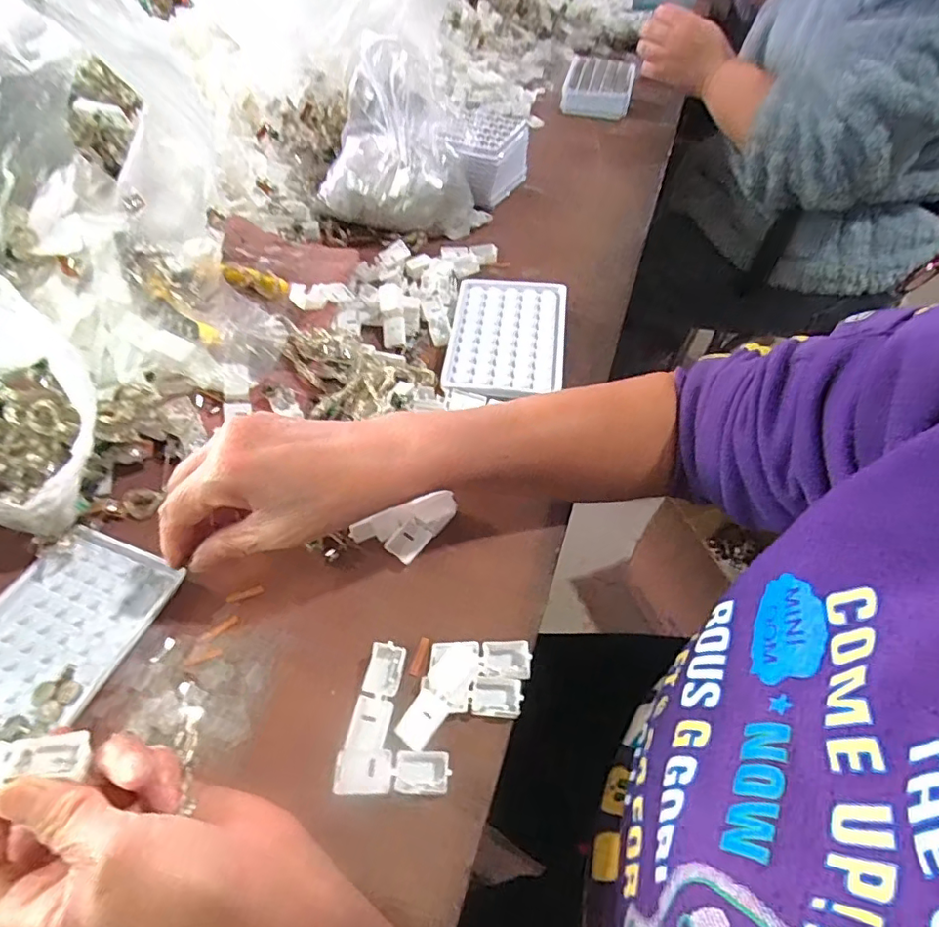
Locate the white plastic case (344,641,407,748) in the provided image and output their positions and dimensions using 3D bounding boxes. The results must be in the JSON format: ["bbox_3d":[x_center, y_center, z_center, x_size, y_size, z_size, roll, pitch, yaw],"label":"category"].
[{"bbox_3d":[-0.049,0.124,0.304,0.020,0.009,0.052,10,53,7],"label":"white plastic case"}]

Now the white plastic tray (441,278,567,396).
[{"bbox_3d":[0.032,-0.108,0.475,0.095,0.017,0.129,7,52,5],"label":"white plastic tray"}]

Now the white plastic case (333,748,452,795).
[{"bbox_3d":[-0.039,0.154,0.283,0.055,0.011,0.020,1,52,0],"label":"white plastic case"}]

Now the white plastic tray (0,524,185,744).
[{"bbox_3d":[-0.245,0.100,0.329,0.097,0.008,0.127,16,54,11],"label":"white plastic tray"}]

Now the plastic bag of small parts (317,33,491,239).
[{"bbox_3d":[-0.069,-0.308,0.544,0.161,0.125,0.084,12,53,8],"label":"plastic bag of small parts"}]

